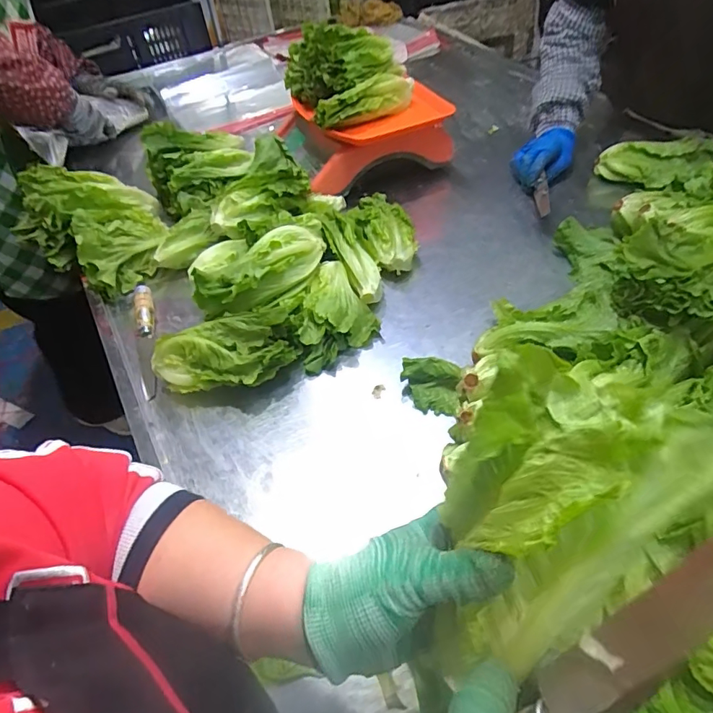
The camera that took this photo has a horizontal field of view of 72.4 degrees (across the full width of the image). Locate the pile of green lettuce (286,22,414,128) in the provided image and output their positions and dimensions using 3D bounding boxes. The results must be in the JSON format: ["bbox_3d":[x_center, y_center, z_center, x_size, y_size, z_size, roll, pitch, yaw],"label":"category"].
[{"bbox_3d":[-0.006,-0.488,0.827,0.189,0.109,0.180,-20,50,-11],"label":"pile of green lettuce"}]

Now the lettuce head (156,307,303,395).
[{"bbox_3d":[-0.165,0.000,0.607,0.169,0.084,0.084,1,49,6],"label":"lettuce head"}]

